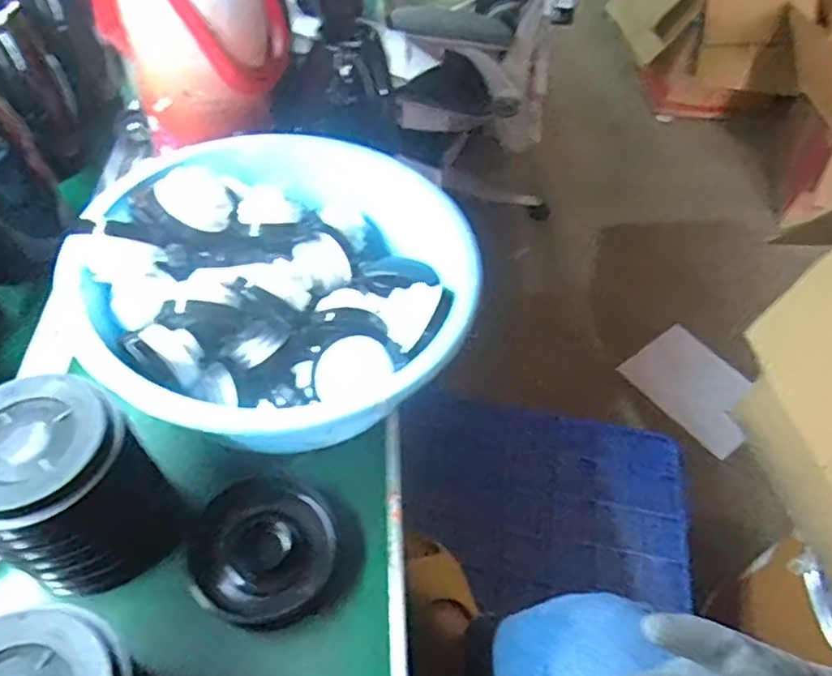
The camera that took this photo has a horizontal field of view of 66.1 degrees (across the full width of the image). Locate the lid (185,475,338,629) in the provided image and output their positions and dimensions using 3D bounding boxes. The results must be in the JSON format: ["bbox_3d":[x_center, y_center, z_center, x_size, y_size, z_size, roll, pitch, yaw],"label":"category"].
[{"bbox_3d":[-0.134,0.179,0.548,0.130,0.028,0.116,36,57,21],"label":"lid"}]

